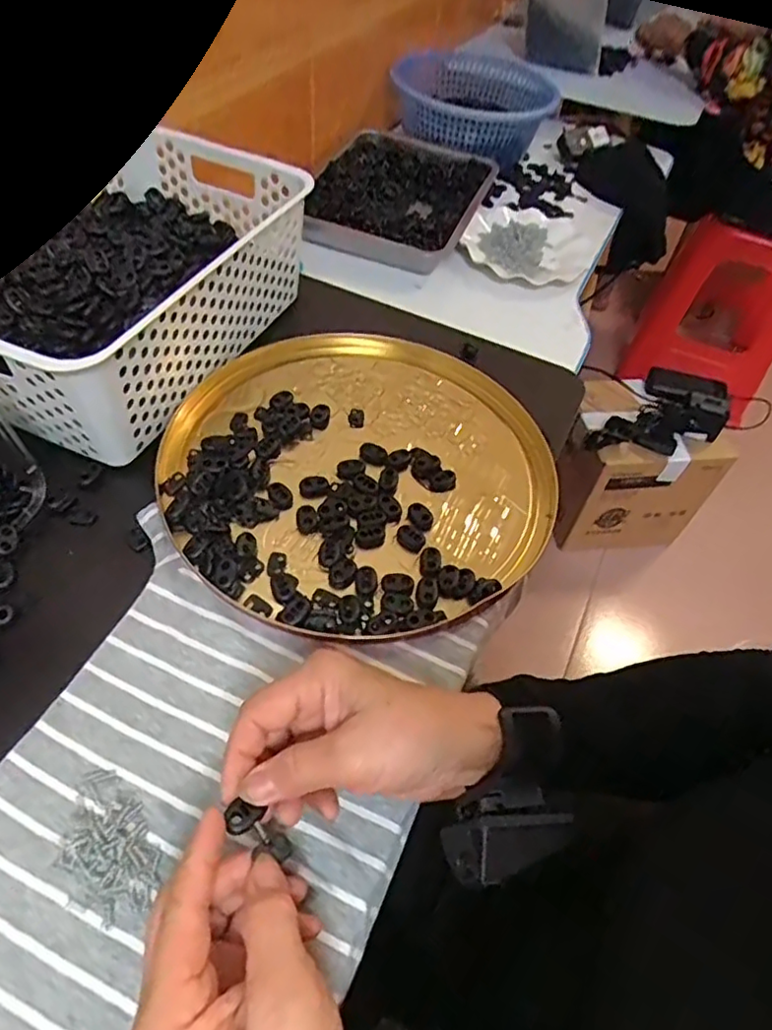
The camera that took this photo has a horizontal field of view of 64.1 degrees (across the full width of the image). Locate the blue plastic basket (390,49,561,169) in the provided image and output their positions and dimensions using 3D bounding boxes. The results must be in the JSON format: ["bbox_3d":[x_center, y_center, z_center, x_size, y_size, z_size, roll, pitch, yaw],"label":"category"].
[{"bbox_3d":[0.163,-0.713,1.054,0.219,0.087,0.254,26,55,14],"label":"blue plastic basket"}]

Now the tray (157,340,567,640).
[{"bbox_3d":[-0.020,-0.043,0.477,0.284,0.016,0.284,3,52,-3],"label":"tray"}]

